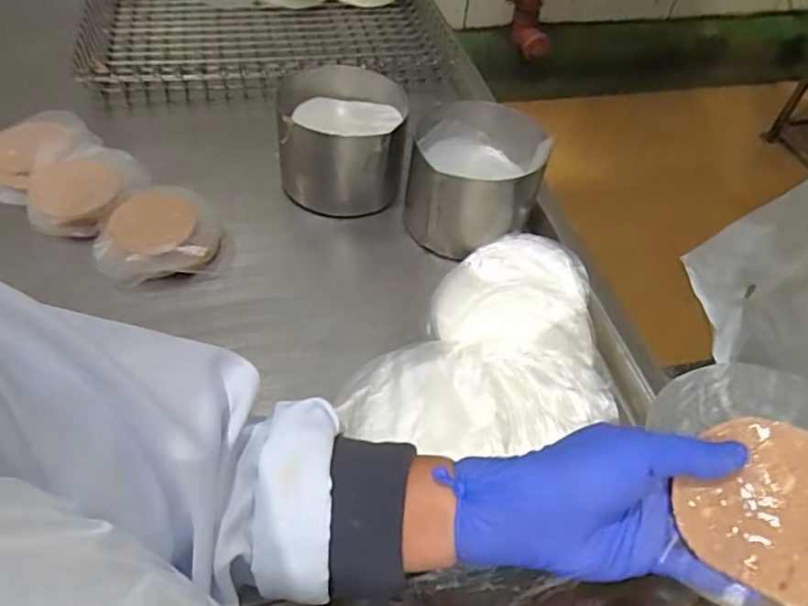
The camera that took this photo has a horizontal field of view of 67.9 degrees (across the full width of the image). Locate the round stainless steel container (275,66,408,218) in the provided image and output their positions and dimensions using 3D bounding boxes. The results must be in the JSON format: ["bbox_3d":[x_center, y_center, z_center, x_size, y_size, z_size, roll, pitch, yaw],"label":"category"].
[{"bbox_3d":[-0.071,-0.184,0.681,0.138,0.097,0.138,3,51,-1],"label":"round stainless steel container"}]

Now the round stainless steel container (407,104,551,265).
[{"bbox_3d":[0.075,-0.132,0.650,0.136,0.095,0.146,2,51,-2],"label":"round stainless steel container"}]

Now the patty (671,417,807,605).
[{"bbox_3d":[0.180,0.100,0.288,0.079,0.010,0.078,-5,68,11],"label":"patty"}]

